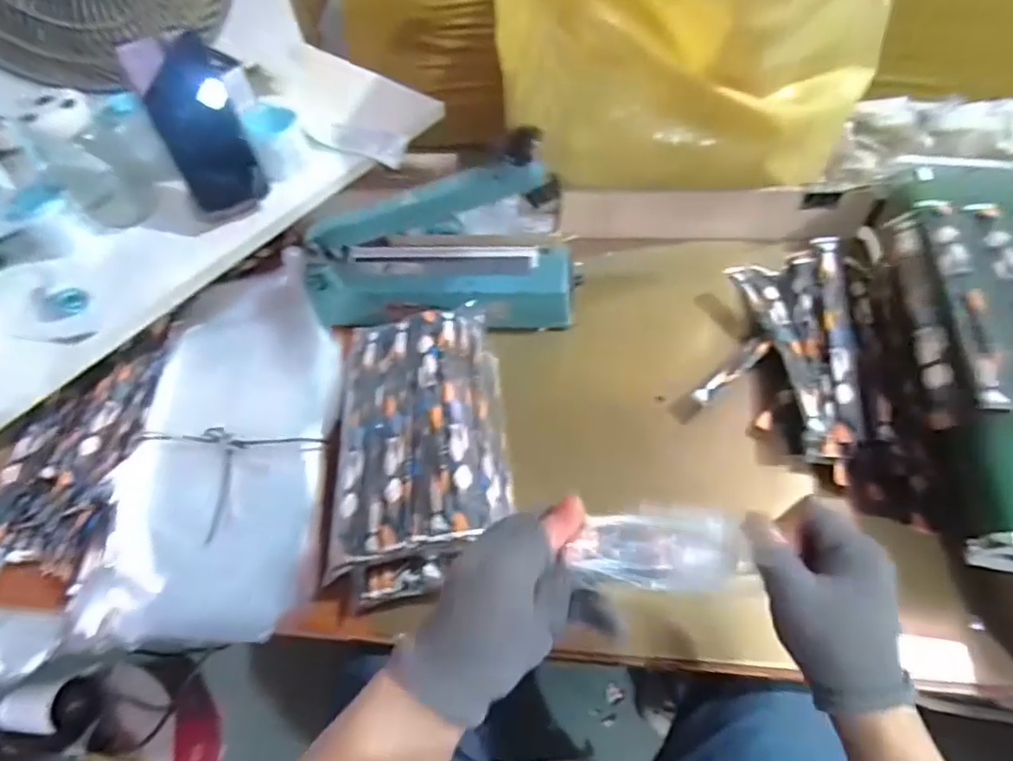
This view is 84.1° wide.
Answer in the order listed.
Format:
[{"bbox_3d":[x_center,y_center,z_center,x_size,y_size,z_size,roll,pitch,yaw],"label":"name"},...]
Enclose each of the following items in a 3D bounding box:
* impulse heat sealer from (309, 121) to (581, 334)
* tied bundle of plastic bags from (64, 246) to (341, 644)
[{"bbox_3d":[-0.071,-0.147,0.604,0.294,0.171,0.114,2,58,6],"label":"impulse heat sealer"},{"bbox_3d":[-0.280,0.050,0.601,0.208,0.051,0.422,1,57,4],"label":"tied bundle of plastic bags"}]

